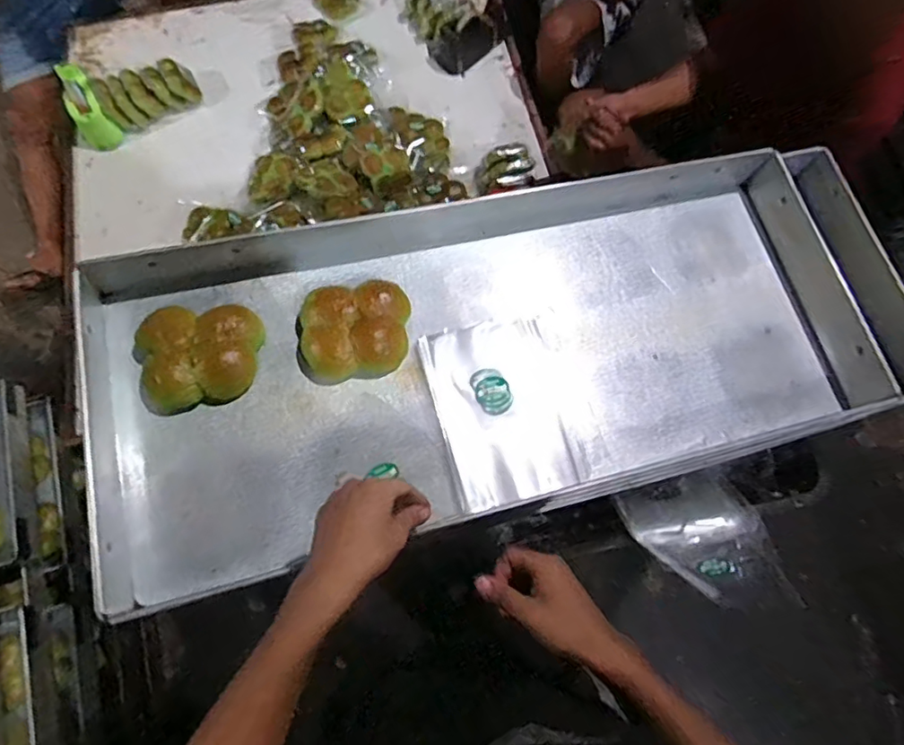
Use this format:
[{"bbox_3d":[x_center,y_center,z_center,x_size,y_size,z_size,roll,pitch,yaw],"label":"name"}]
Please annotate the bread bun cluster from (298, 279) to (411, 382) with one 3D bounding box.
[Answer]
[{"bbox_3d":[-0.103,-0.045,0.596,0.122,0.042,0.097,-13,72,-6],"label":"bread bun cluster"}]

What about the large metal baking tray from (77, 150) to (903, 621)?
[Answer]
[{"bbox_3d":[0.042,-0.033,0.622,0.838,0.070,0.353,-12,72,-10],"label":"large metal baking tray"}]

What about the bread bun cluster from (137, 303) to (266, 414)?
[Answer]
[{"bbox_3d":[-0.256,-0.019,0.571,0.122,0.041,0.100,-12,72,-6],"label":"bread bun cluster"}]

